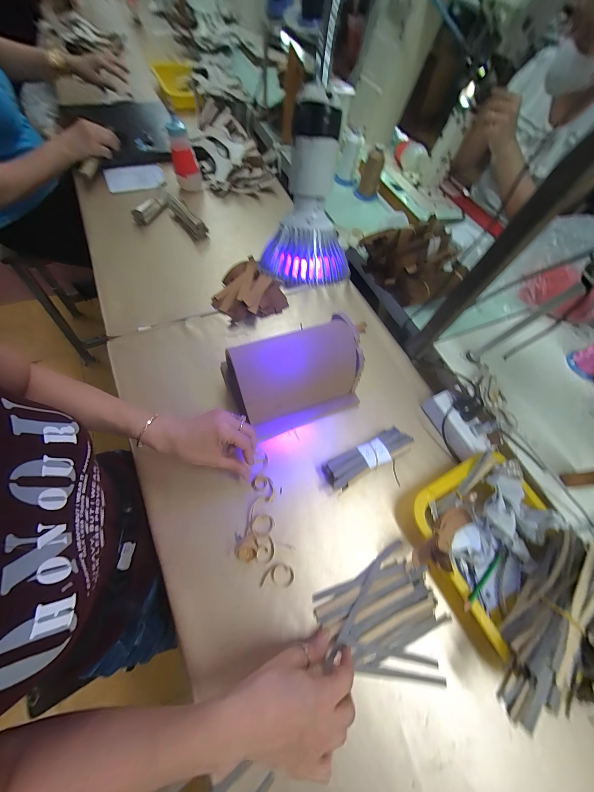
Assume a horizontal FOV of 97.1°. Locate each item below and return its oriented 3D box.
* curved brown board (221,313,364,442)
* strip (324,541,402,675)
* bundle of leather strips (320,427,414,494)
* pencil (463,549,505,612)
[{"bbox_3d":[0.003,-0.027,0.436,0.211,0.100,0.120,-20,69,-16],"label":"curved brown board"},{"bbox_3d":[0.092,0.267,0.357,0.019,0.009,0.166,35,60,23],"label":"strip"},{"bbox_3d":[0.116,0.097,0.418,0.156,0.038,0.049,-24,69,-17],"label":"bundle of leather strips"},{"bbox_3d":[0.254,0.244,0.353,0.131,0.010,0.010,-13,64,-35],"label":"pencil"}]

